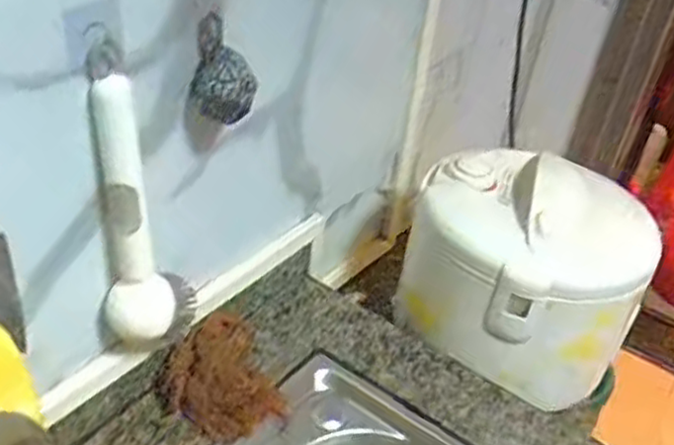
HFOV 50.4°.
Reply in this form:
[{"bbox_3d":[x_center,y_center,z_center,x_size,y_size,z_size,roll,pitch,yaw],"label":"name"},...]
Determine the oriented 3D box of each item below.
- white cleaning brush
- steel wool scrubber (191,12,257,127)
[{"bbox_3d":[-0.152,0.000,0.566,0.070,0.231,0.045,-2,37,-13],"label":"white cleaning brush"},{"bbox_3d":[-0.092,-0.125,0.580,0.050,0.071,0.051,1,37,-9],"label":"steel wool scrubber"}]

